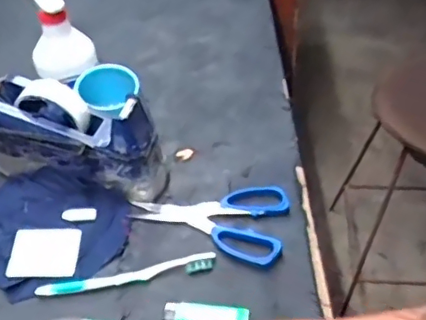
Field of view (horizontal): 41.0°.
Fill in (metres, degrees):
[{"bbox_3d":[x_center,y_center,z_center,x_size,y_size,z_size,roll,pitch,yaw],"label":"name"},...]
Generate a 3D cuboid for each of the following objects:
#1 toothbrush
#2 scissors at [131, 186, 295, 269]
[{"bbox_3d":[-0.087,0.119,0.579,0.180,0.013,0.017,-10,46,-6],"label":"toothbrush"},{"bbox_3d":[0.008,0.051,0.638,0.172,0.016,0.103,20,51,22],"label":"scissors"}]

